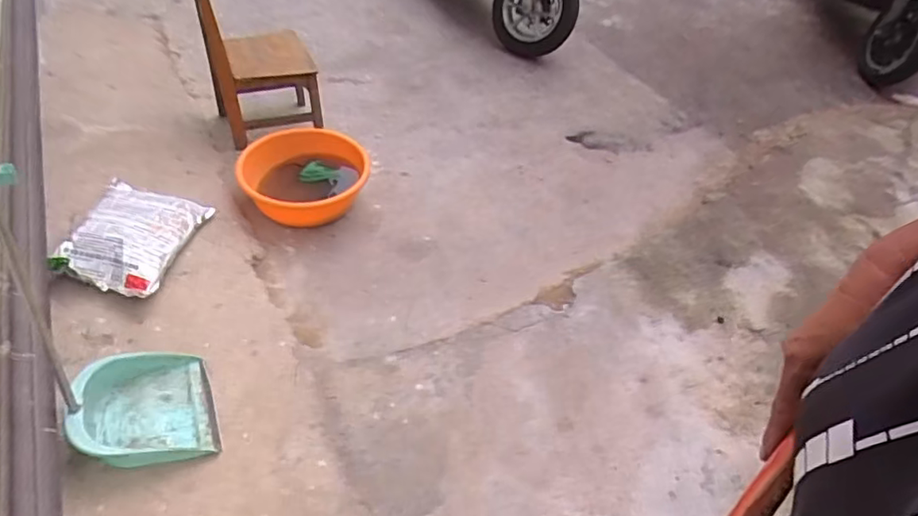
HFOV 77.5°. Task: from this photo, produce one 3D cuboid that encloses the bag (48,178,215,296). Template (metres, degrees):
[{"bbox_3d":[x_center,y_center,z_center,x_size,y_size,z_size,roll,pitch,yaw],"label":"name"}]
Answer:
[{"bbox_3d":[-0.928,-0.090,1.616,0.295,0.081,0.442,16,35,-7],"label":"bag"}]

